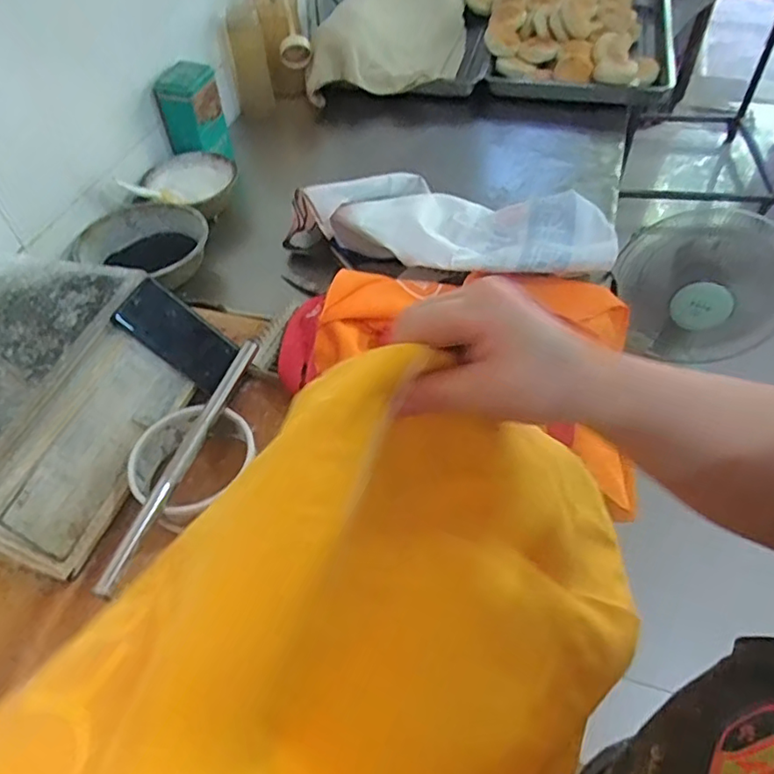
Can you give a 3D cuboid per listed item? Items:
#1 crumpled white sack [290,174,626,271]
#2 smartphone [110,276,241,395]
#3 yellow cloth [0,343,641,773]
[{"bbox_3d":[0.083,-0.229,0.863,0.473,0.090,0.158,13,54,13],"label":"crumpled white sack"},{"bbox_3d":[-0.243,-0.060,0.701,0.010,0.135,0.071,-11,45,56],"label":"smartphone"},{"bbox_3d":[-0.022,0.182,0.350,0.231,0.296,0.422,25,57,21],"label":"yellow cloth"}]

